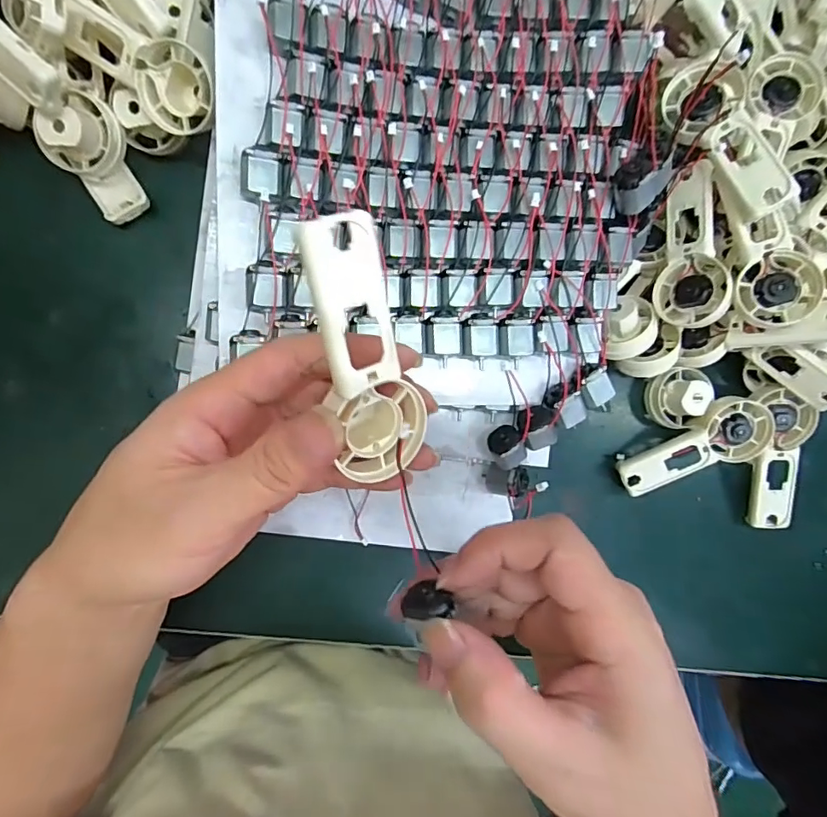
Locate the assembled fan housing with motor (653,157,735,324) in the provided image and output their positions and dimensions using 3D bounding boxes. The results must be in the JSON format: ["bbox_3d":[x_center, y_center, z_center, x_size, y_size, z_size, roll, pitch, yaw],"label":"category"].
[{"bbox_3d":[0.161,-0.093,0.295,0.018,0.038,0.089,-2,88,-43],"label":"assembled fan housing with motor"}]

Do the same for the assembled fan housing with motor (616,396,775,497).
[{"bbox_3d":[0.177,0.026,0.322,0.094,0.021,0.042,-25,93,6],"label":"assembled fan housing with motor"}]

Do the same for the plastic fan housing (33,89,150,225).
[{"bbox_3d":[-0.166,-0.133,0.266,0.039,0.039,0.058,-41,95,-7],"label":"plastic fan housing"}]

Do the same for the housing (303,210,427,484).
[{"bbox_3d":[-0.016,-0.016,0.172,0.031,0.016,0.094,-16,124,-9],"label":"housing"}]

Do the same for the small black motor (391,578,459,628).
[{"bbox_3d":[0.005,0.068,0.180,0.018,0.013,0.011,-2,90,-9],"label":"small black motor"}]

